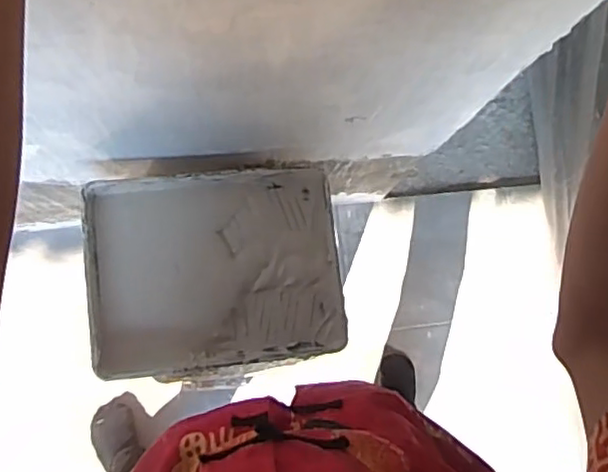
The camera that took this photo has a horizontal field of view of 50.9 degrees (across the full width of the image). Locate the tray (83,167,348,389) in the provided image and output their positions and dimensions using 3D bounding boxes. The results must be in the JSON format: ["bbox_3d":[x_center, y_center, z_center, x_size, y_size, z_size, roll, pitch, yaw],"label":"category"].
[{"bbox_3d":[-0.126,0.056,0.928,0.350,0.058,0.297,-6,83,-6],"label":"tray"}]

